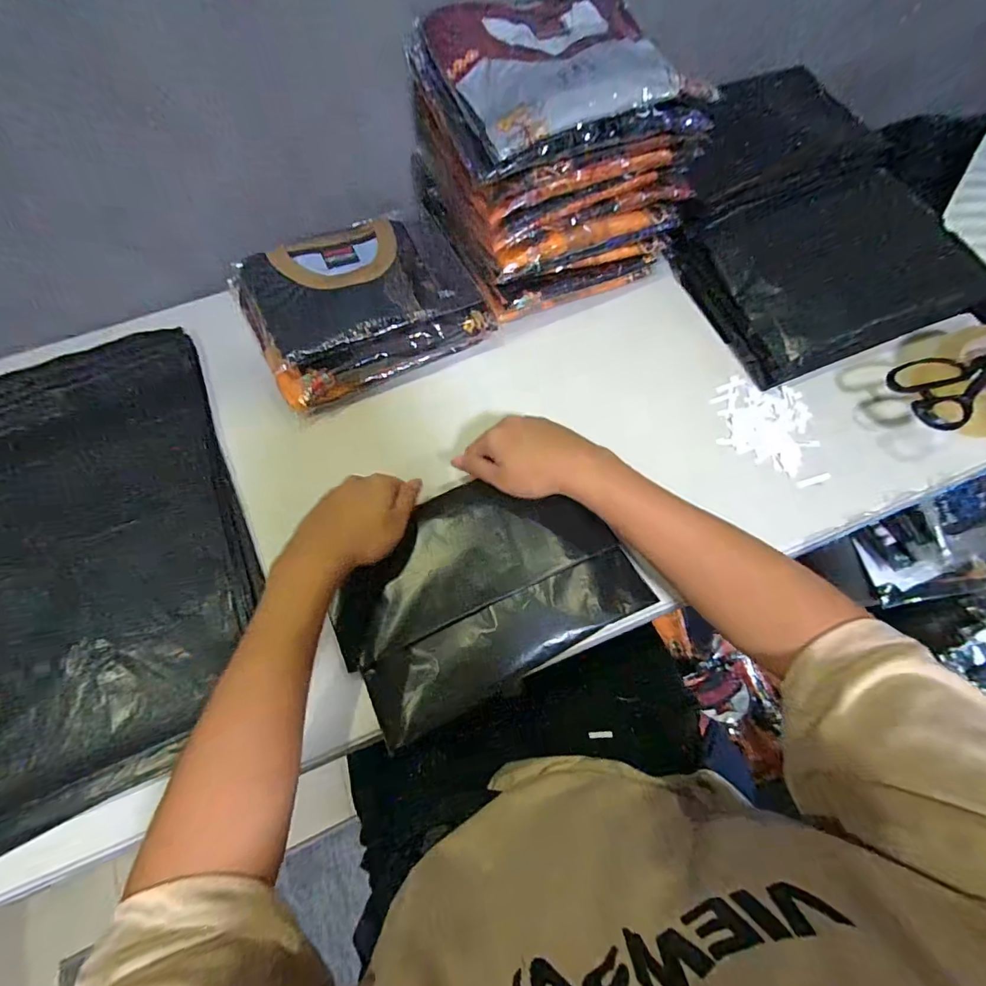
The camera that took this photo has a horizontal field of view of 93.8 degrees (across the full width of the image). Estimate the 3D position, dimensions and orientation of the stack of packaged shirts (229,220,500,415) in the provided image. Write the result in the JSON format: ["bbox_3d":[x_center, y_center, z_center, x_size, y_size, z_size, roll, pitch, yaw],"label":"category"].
[{"bbox_3d":[-0.159,-0.236,0.558,0.265,0.073,0.206,-26,69,-9],"label":"stack of packaged shirts"}]

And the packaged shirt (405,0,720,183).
[{"bbox_3d":[0.061,-0.428,0.458,0.244,0.042,0.221,-19,68,-6],"label":"packaged shirt"}]

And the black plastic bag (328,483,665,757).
[{"bbox_3d":[-0.012,0.089,0.445,0.271,0.030,0.180,-27,69,-9],"label":"black plastic bag"}]

